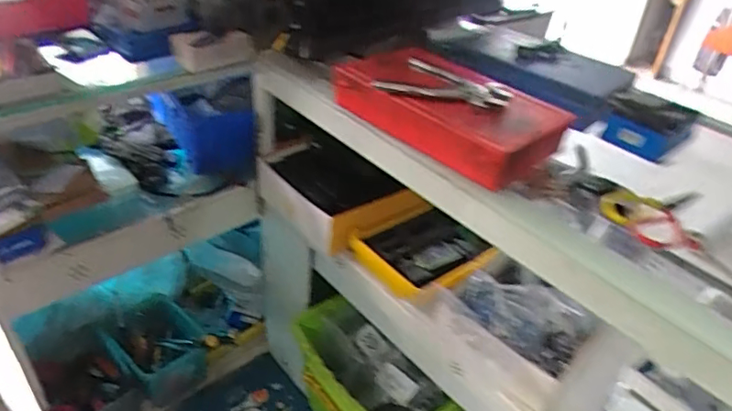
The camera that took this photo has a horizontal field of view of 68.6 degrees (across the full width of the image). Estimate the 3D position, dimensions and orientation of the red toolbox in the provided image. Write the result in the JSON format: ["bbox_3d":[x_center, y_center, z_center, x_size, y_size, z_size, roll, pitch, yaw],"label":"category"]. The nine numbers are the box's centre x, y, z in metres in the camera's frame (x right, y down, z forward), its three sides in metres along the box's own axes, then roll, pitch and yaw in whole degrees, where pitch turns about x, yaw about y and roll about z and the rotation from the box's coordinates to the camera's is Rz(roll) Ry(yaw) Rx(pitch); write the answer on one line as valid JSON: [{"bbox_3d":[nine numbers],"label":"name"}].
[{"bbox_3d":[0.118,-0.146,0.799,0.323,0.099,0.172,32,44,30],"label":"red toolbox"}]

